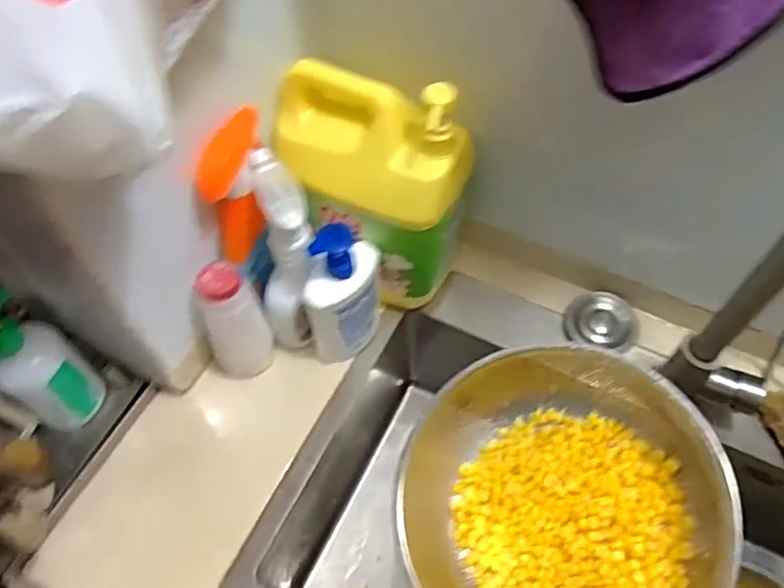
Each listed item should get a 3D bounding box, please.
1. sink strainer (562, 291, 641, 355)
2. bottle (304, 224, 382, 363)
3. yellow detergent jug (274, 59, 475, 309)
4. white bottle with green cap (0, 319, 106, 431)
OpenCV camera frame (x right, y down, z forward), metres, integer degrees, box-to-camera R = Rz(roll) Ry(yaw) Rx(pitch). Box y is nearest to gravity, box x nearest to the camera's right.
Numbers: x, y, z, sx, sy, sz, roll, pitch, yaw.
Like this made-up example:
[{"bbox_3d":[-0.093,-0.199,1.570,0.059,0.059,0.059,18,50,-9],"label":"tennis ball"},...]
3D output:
[{"bbox_3d":[0.250,0.035,0.750,0.085,0.073,0.022,-1,14,4],"label":"sink strainer"},{"bbox_3d":[-0.052,0.000,0.675,0.054,0.183,0.086,32,63,18],"label":"bottle"},{"bbox_3d":[-0.025,-0.103,0.670,0.197,0.265,0.105,13,59,8],"label":"yellow detergent jug"},{"bbox_3d":[-0.350,0.088,0.645,0.074,0.130,0.073,0,58,0],"label":"white bottle with green cap"}]

